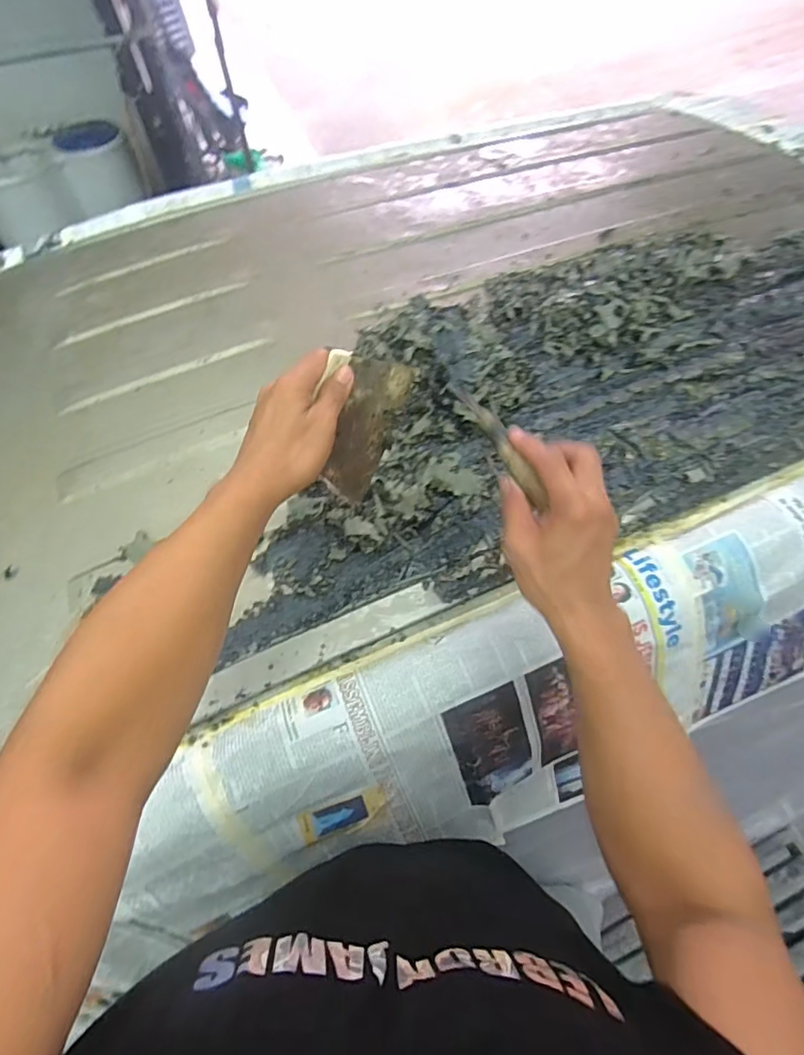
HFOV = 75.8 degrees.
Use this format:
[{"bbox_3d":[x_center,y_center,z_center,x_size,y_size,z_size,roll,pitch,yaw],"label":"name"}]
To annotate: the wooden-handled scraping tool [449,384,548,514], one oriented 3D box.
[{"bbox_3d":[0.077,-0.068,0.408,0.011,0.014,0.118,-33,86,-17],"label":"wooden-handled scraping tool"}]

